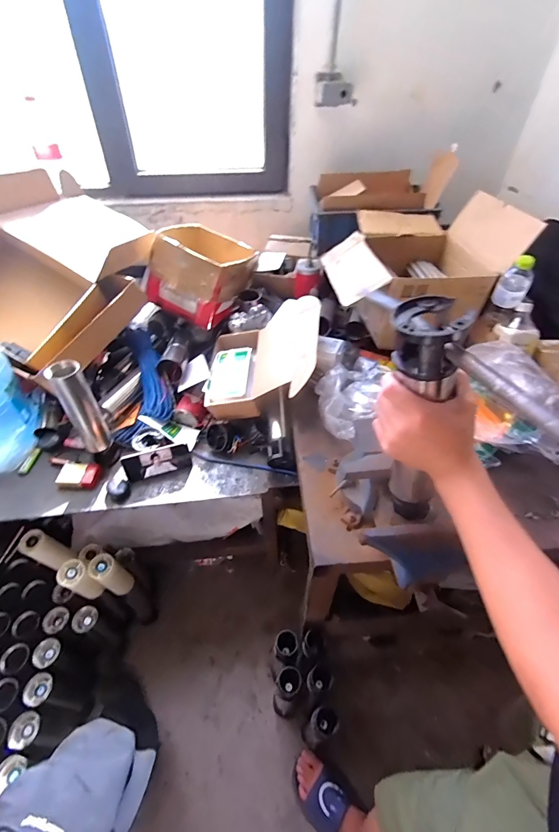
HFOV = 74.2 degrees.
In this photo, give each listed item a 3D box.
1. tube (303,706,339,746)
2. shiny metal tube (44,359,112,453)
[{"bbox_3d":[0.097,0.768,0.914,0.053,0.325,0.052,1,47,-1],"label":"tube"},{"bbox_3d":[-0.462,-0.017,0.867,0.068,0.241,0.071,-26,53,-24],"label":"shiny metal tube"}]

